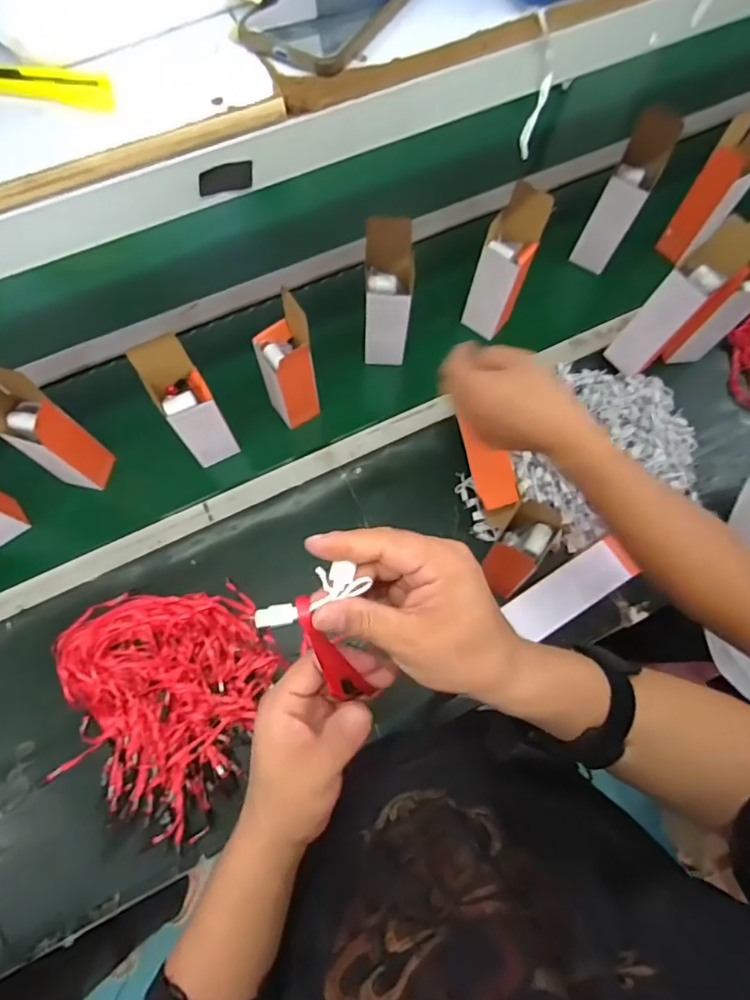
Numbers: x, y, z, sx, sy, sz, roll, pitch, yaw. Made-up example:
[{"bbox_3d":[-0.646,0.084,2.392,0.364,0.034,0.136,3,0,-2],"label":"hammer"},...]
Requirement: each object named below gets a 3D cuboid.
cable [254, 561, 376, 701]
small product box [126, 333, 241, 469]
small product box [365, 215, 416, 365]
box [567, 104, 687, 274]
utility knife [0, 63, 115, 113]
[{"bbox_3d":[-0.033,0.089,0.332,0.065,0.108,0.016,-11,33,-4],"label":"cable"},{"bbox_3d":[-0.255,-0.124,0.750,0.066,0.230,0.085,-34,76,-11],"label":"small product box"},{"bbox_3d":[0.021,-0.302,0.803,0.076,0.218,0.086,1,72,0],"label":"small product box"},{"bbox_3d":[0.409,-0.496,0.885,0.069,0.229,0.079,28,74,8],"label":"box"},{"bbox_3d":[-0.233,-0.264,0.331,0.144,0.009,0.030,8,72,1],"label":"utility knife"}]

